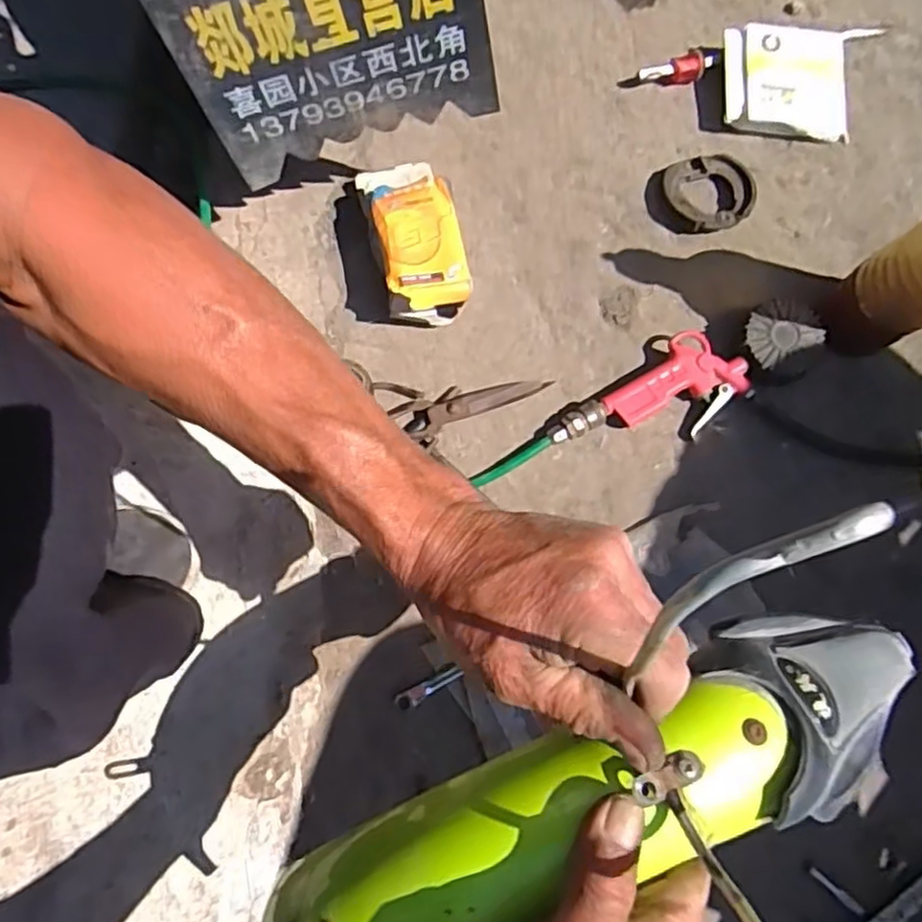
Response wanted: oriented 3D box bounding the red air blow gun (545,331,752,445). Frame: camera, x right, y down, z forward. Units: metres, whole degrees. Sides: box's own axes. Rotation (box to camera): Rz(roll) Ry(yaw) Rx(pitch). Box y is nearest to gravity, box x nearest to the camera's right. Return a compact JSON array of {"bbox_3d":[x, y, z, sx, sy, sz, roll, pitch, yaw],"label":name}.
[{"bbox_3d":[0.169,-0.046,0.615,0.174,0.032,0.076,-33,80,-8],"label":"red air blow gun"}]

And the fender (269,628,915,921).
[{"bbox_3d":[0.052,0.153,0.298,0.309,0.060,0.073,-25,79,1],"label":"fender"}]

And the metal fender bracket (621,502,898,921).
[{"bbox_3d":[0.078,0.090,0.196,0.031,0.182,0.123,-23,79,-6],"label":"metal fender bracket"}]

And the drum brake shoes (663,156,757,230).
[{"bbox_3d":[0.241,-0.257,0.665,0.089,0.017,0.080,-17,78,-5],"label":"drum brake shoes"}]

